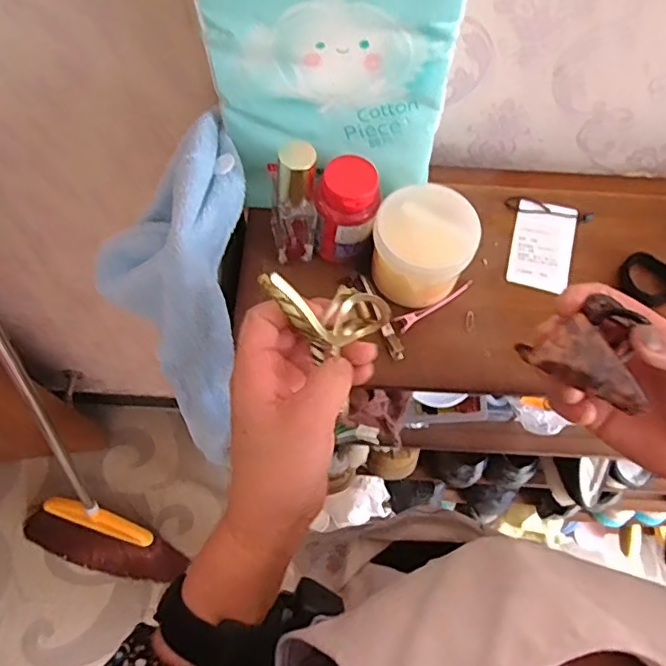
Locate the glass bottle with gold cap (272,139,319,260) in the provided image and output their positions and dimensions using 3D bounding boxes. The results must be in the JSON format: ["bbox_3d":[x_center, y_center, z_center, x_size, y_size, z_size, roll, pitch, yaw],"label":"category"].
[{"bbox_3d":[-0.031,-0.103,0.440,0.034,0.116,0.036,-5,69,-4],"label":"glass bottle with gold cap"}]

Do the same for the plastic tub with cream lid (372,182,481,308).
[{"bbox_3d":[0.072,-0.066,0.457,0.083,0.074,0.072,7,68,0],"label":"plastic tub with cream lid"}]

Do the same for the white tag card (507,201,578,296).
[{"bbox_3d":[0.191,-0.080,0.511,0.053,0.006,0.088,15,74,5],"label":"white tag card"}]

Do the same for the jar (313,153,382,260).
[{"bbox_3d":[0.013,-0.102,0.458,0.049,0.080,0.060,16,69,4],"label":"jar"}]

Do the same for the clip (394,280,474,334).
[{"bbox_3d":[0.090,-0.024,0.476,0.081,0.009,0.013,-28,72,-13],"label":"clip"}]

